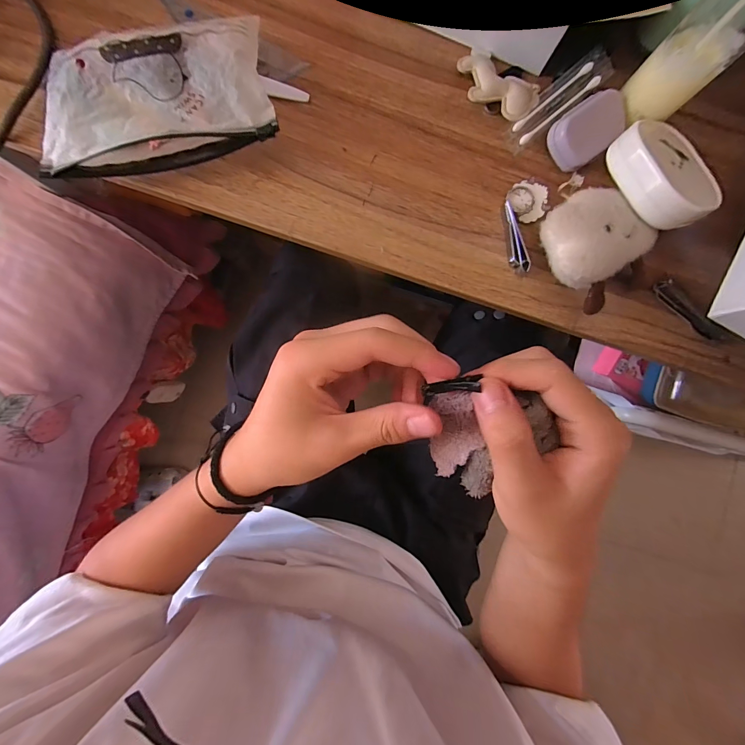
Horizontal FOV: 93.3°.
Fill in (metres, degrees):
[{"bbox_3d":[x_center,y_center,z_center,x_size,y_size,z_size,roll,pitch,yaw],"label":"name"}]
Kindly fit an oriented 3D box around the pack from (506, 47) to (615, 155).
[{"bbox_3d":[0.143,-0.210,0.271,0.094,0.006,0.026,-37,95,5],"label":"pack"}]

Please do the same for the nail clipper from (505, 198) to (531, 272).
[{"bbox_3d":[0.110,-0.106,0.275,0.013,0.009,0.055,-17,89,-3],"label":"nail clipper"}]

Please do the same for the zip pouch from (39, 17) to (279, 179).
[{"bbox_3d":[-0.158,-0.198,0.260,0.166,0.034,0.094,-12,88,-2],"label":"zip pouch"}]

